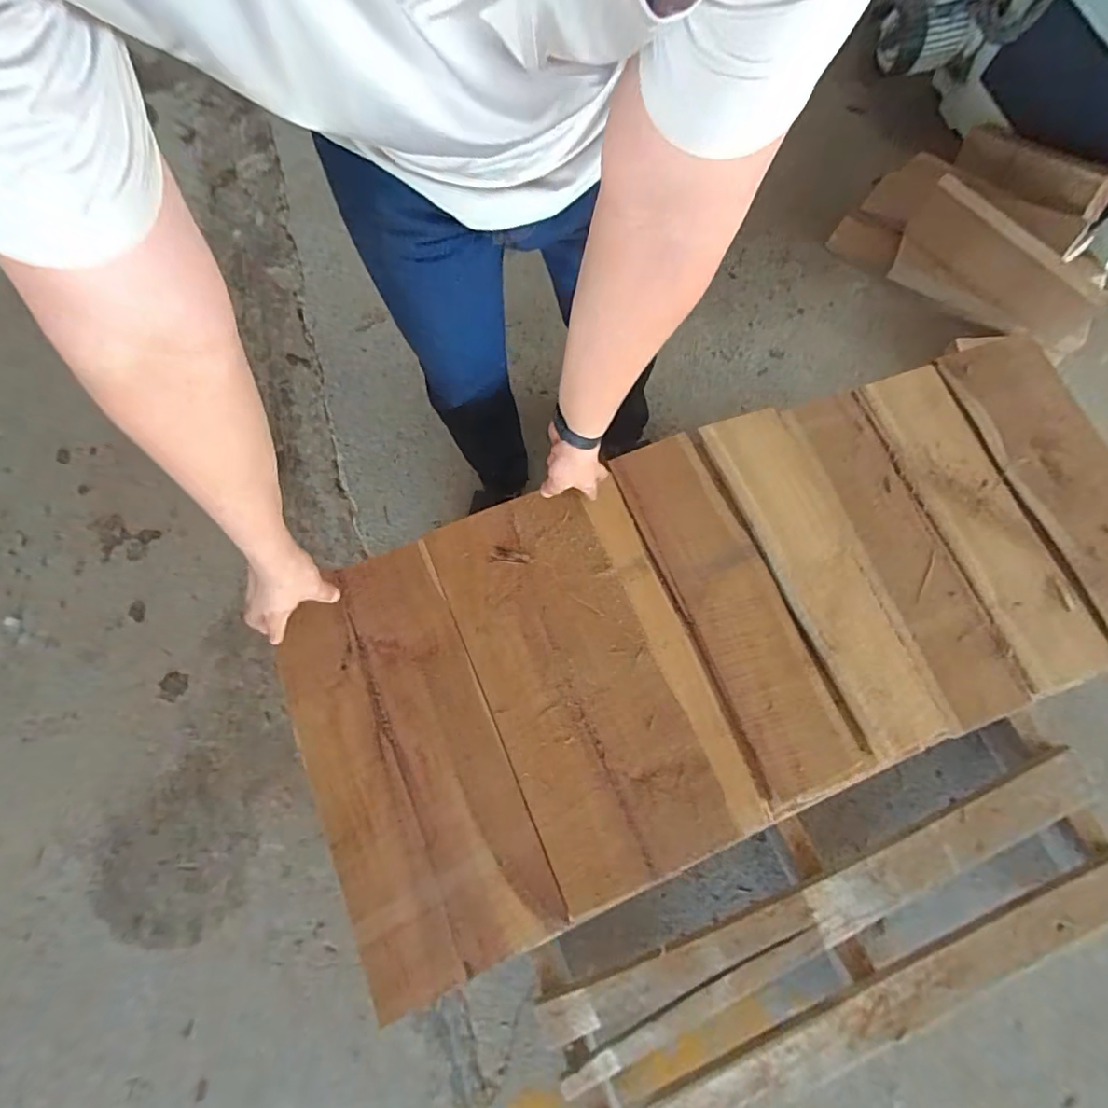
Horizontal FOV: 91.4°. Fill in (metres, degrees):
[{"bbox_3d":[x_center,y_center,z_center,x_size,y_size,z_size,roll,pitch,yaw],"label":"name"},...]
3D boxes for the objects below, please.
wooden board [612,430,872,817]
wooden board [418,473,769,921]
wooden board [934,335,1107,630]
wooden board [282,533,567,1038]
[{"bbox_3d":[0.234,0.063,0.726,0.133,0.018,0.491,-23,77,-7],"label":"wooden board"},{"bbox_3d":[0.046,0.146,0.696,0.271,0.022,0.491,-23,77,-7],"label":"wooden board"},{"bbox_3d":[0.778,-0.117,0.823,0.193,0.033,0.491,-16,72,-10],"label":"wooden board"},{"bbox_3d":[-0.185,0.242,0.659,0.228,0.017,0.495,-19,76,-6],"label":"wooden board"}]

